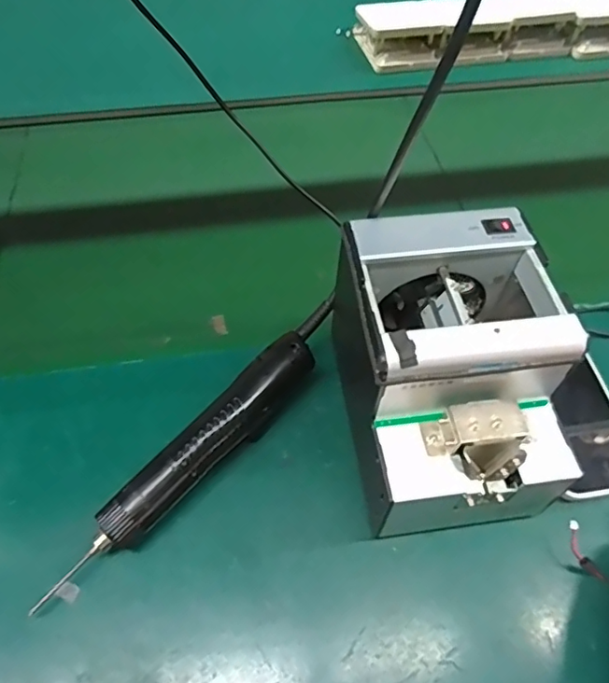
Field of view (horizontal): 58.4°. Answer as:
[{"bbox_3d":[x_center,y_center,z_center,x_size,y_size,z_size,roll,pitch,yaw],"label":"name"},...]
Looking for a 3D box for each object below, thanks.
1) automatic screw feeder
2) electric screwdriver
[{"bbox_3d":[0.099,0.025,0.391,0.128,0.152,0.176,-6,54,-4],"label":"automatic screw feeder"},{"bbox_3d":[-0.072,0.079,0.410,0.037,0.050,0.298,35,62,23],"label":"electric screwdriver"}]

